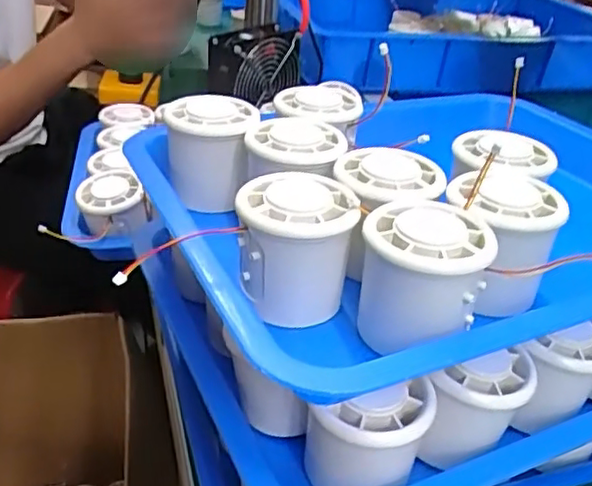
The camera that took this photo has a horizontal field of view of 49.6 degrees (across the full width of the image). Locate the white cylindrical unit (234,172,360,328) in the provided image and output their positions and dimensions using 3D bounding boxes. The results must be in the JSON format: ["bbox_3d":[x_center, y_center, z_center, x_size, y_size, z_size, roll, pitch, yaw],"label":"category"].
[{"bbox_3d":[-0.002,0.004,0.310,0.052,0.059,0.048,5,33,-3],"label":"white cylindrical unit"}]

